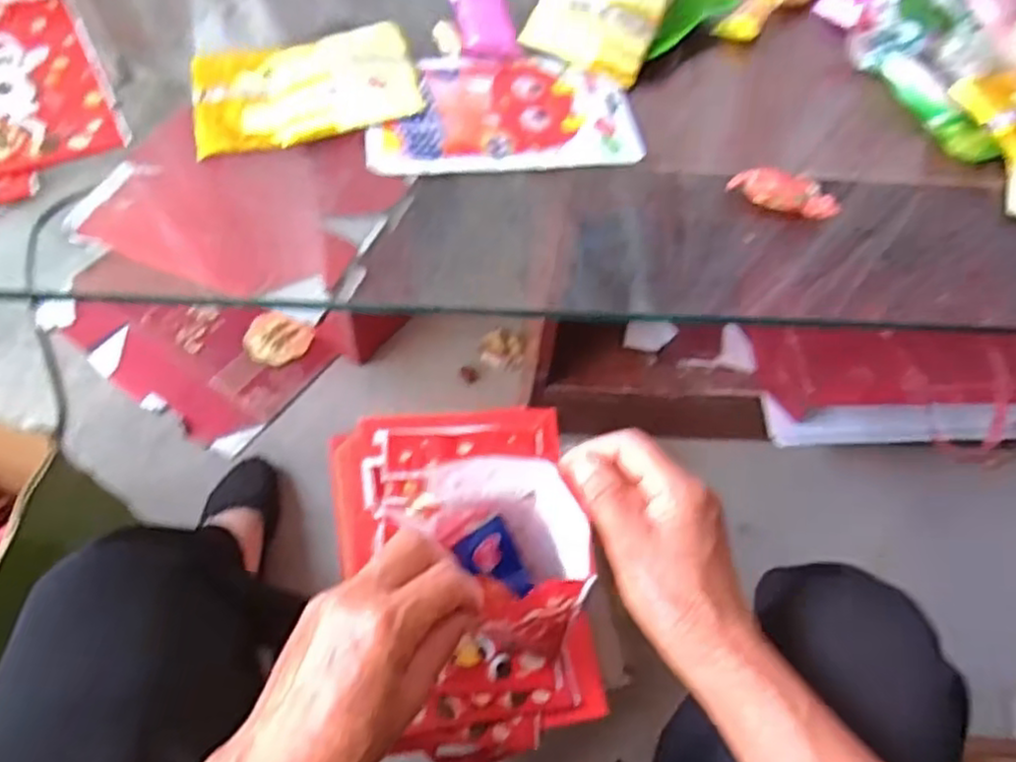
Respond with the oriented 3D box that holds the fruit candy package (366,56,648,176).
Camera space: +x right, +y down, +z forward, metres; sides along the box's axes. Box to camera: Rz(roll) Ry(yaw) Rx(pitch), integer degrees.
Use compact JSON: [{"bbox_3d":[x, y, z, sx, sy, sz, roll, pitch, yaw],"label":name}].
[{"bbox_3d":[-0.004,-0.195,0.502,0.187,0.013,0.114,-5,59,-6],"label":"fruit candy package"}]

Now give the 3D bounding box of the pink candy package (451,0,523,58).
[{"bbox_3d":[-0.019,-0.285,0.545,0.042,0.009,0.092,-9,59,-8],"label":"pink candy package"}]

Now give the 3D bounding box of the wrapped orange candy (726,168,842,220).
[{"bbox_3d":[0.184,-0.126,0.467,0.070,0.020,0.017,23,60,11],"label":"wrapped orange candy"}]

